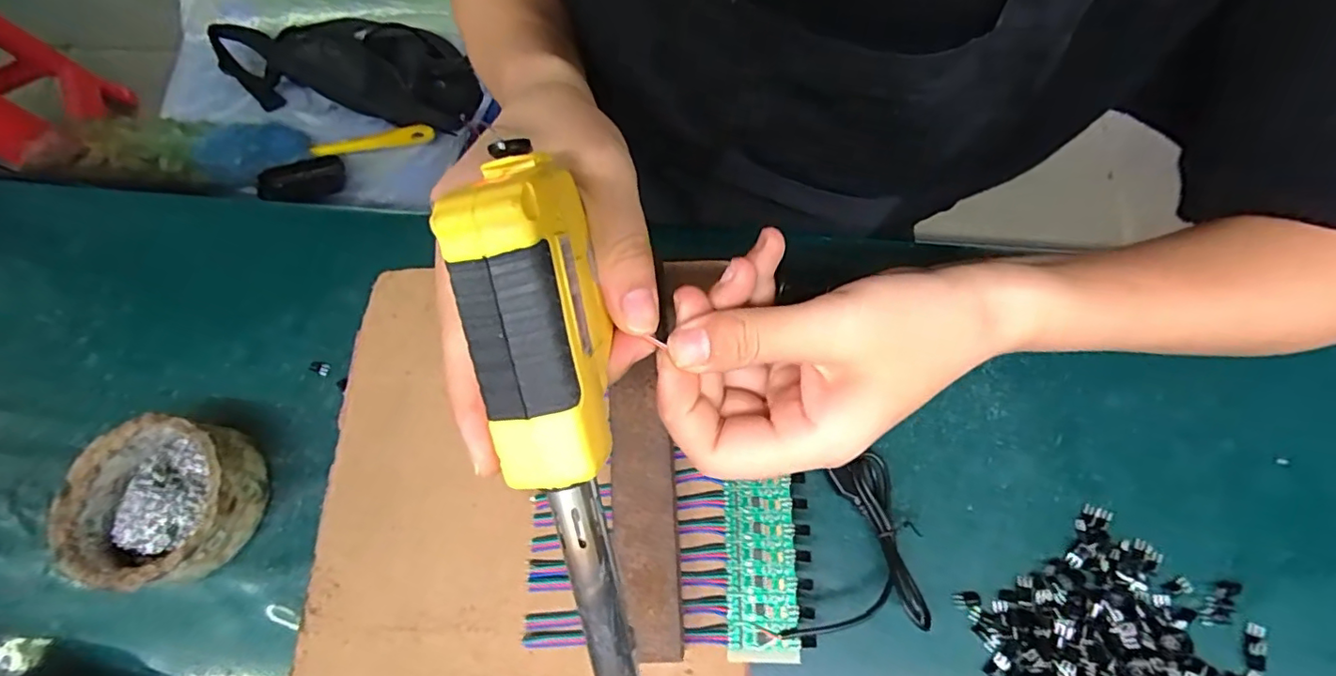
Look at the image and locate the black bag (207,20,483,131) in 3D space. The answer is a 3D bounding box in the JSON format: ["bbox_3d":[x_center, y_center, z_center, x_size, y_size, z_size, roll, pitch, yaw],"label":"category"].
[{"bbox_3d":[-0.466,-0.372,0.772,0.413,0.108,0.121,15,74,8],"label":"black bag"}]

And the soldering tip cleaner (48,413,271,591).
[{"bbox_3d":[-0.260,0.084,0.300,0.079,0.041,0.079,11,73,6],"label":"soldering tip cleaner"}]

